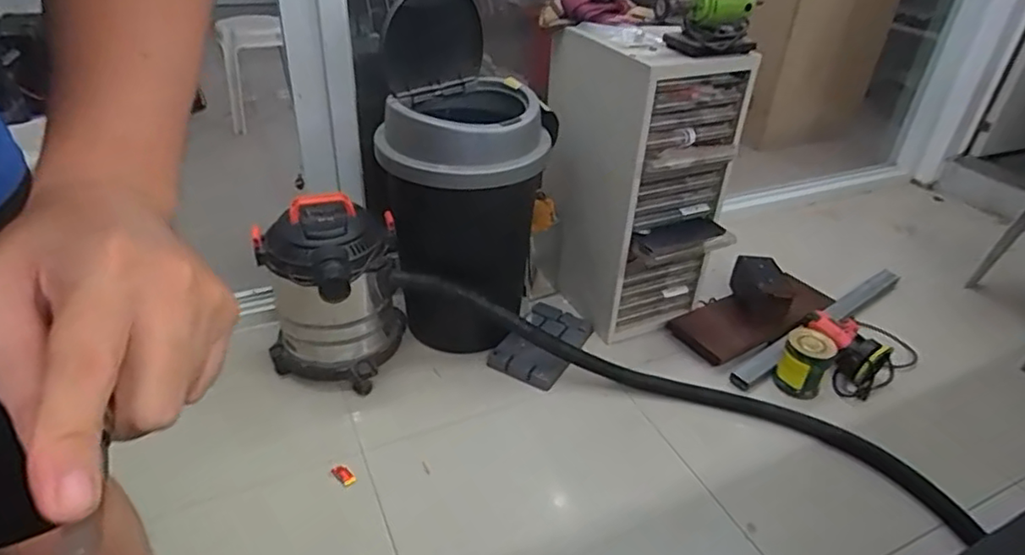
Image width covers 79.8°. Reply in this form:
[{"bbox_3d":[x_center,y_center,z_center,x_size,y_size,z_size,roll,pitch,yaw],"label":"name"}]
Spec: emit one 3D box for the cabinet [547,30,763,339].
[{"bbox_3d":[0.295,-0.233,1.521,0.292,0.687,0.456,-16,39,-26],"label":"cabinet"}]

